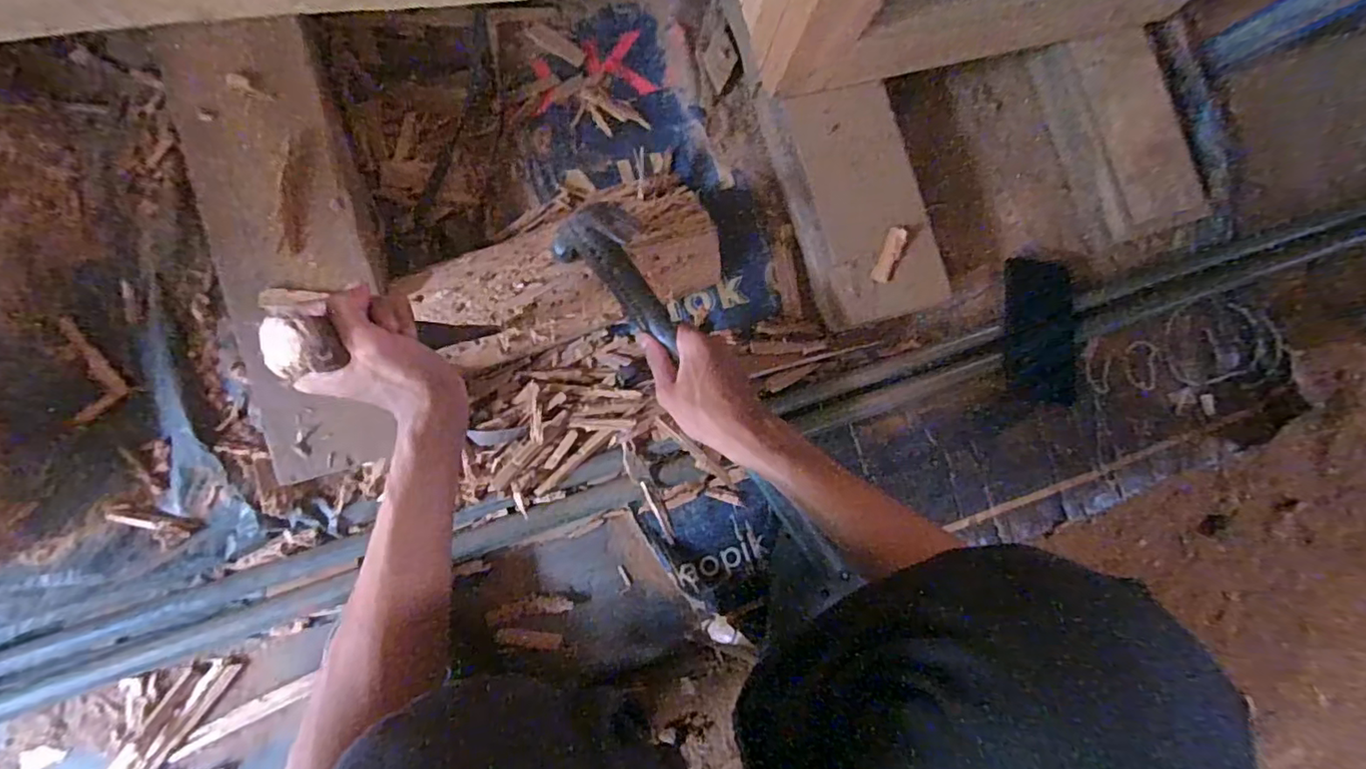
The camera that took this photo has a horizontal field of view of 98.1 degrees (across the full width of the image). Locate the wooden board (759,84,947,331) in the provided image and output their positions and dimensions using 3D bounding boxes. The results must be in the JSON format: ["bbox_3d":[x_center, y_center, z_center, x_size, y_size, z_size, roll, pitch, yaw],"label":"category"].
[{"bbox_3d":[0.171,-0.177,0.608,0.115,0.063,0.232,-18,86,-8],"label":"wooden board"}]

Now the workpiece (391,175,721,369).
[{"bbox_3d":[-0.108,-0.115,0.571,0.282,0.069,0.126,-21,87,-13],"label":"workpiece"}]

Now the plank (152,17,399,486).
[{"bbox_3d":[-0.335,-0.116,0.515,0.122,0.055,0.388,-15,86,-12],"label":"plank"}]

